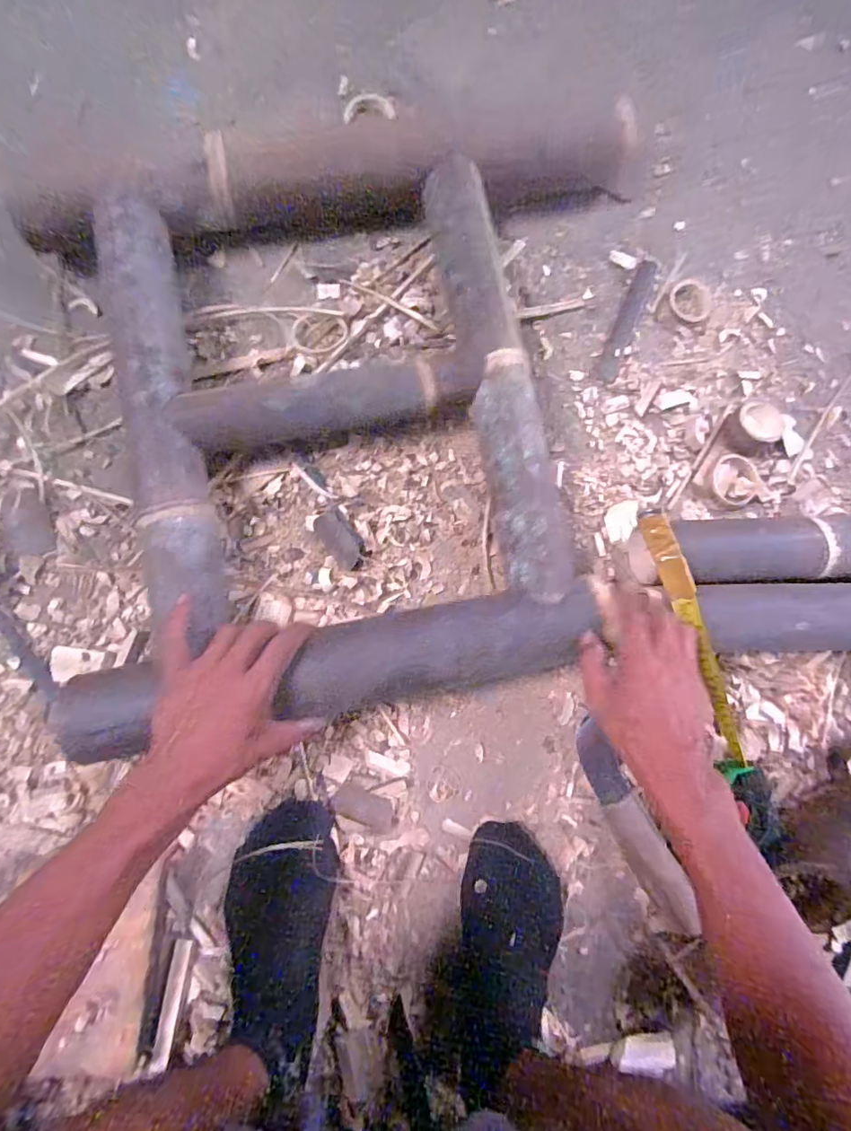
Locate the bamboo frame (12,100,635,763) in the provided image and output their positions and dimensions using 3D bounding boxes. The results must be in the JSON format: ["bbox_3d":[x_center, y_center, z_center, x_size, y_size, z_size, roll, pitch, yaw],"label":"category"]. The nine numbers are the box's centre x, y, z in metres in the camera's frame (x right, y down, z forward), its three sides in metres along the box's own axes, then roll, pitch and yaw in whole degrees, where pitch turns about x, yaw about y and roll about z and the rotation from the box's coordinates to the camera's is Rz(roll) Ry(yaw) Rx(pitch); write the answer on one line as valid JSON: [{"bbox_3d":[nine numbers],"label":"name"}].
[{"bbox_3d":[-0.039,-0.192,0.515,0.623,0.095,0.621,-11,84,-5],"label":"bamboo frame"}]

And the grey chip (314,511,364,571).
[{"bbox_3d":[-0.086,-0.026,0.525,0.033,0.015,0.058,-38,86,-7],"label":"grey chip"}]

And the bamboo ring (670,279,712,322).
[{"bbox_3d":[0.312,-0.311,0.603,0.052,0.010,0.050,0,83,-3],"label":"bamboo ring"}]

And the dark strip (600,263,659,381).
[{"bbox_3d":[0.235,-0.284,0.596,0.027,0.007,0.153,22,82,0],"label":"dark strip"}]

